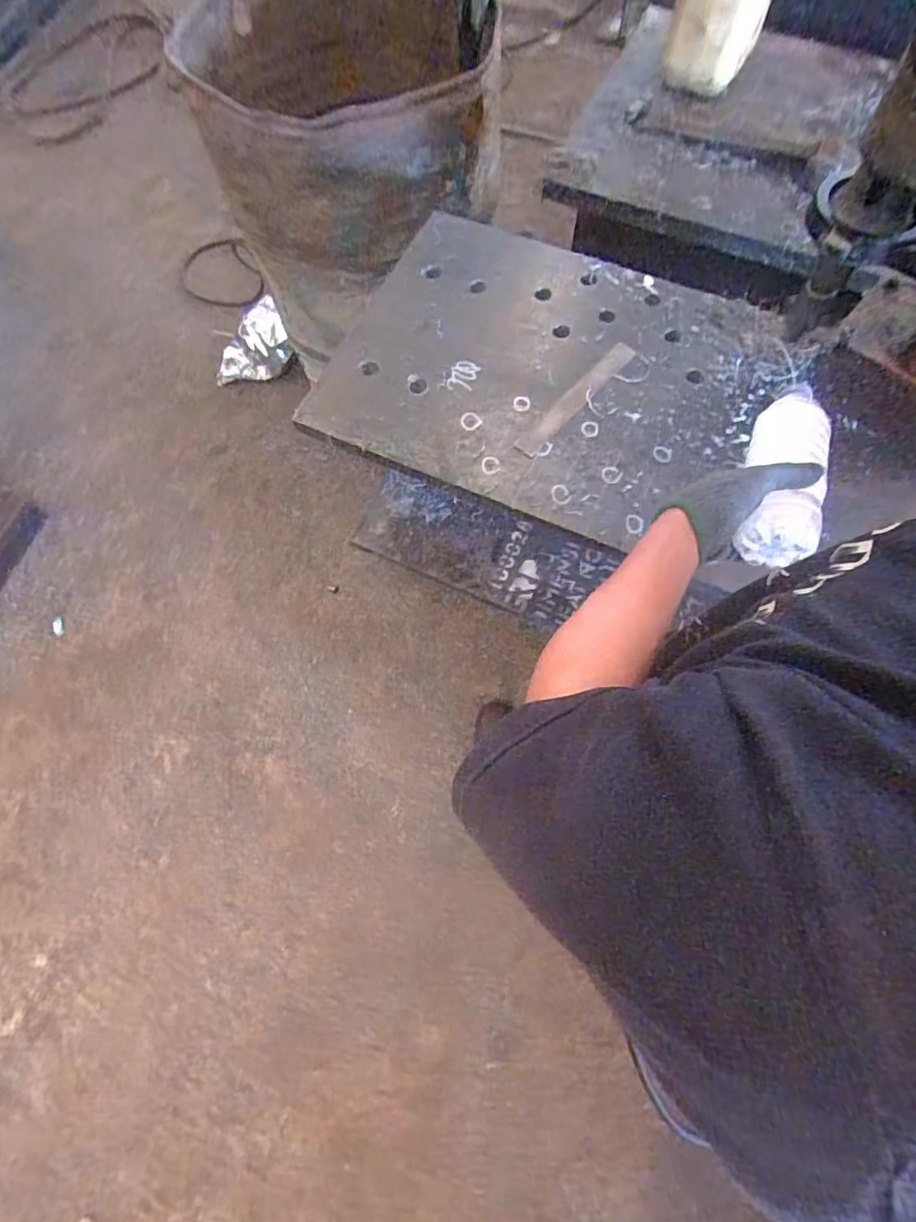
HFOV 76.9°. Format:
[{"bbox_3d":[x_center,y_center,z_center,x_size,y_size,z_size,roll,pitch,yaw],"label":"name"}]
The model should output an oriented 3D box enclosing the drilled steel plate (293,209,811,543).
[{"bbox_3d":[0.130,-0.329,0.788,0.561,0.028,0.423,22,71,8],"label":"drilled steel plate"}]

